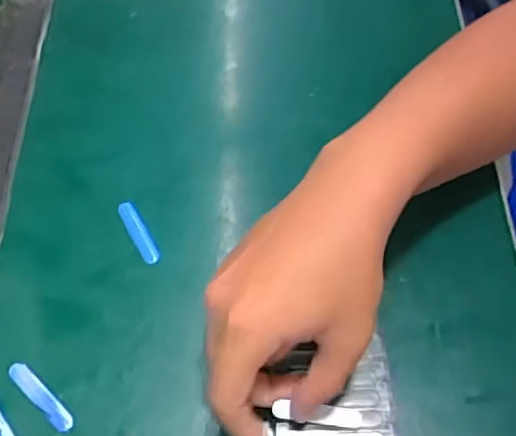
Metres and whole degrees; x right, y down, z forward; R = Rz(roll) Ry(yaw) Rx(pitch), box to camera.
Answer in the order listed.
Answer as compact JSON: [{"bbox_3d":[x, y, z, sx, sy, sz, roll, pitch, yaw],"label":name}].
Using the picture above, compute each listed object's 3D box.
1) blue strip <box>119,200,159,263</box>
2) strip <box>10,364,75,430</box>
[{"bbox_3d":[-0.080,0.009,0.434,0.011,0.006,0.049,-27,62,-15],"label":"blue strip"},{"bbox_3d":[-0.126,0.103,0.376,0.051,0.004,0.011,39,66,21],"label":"strip"}]

